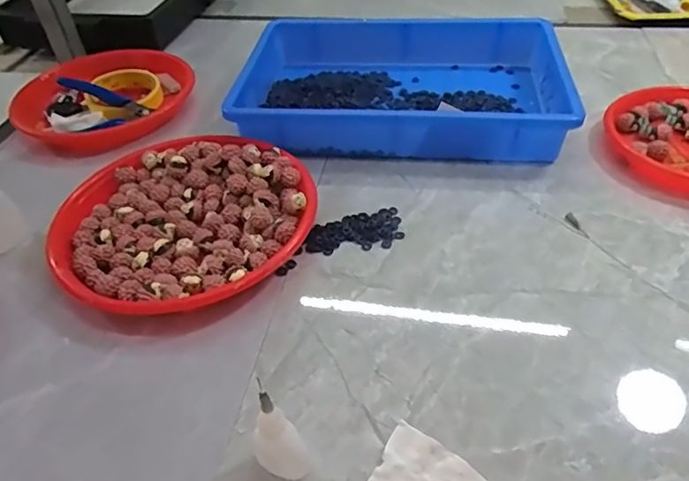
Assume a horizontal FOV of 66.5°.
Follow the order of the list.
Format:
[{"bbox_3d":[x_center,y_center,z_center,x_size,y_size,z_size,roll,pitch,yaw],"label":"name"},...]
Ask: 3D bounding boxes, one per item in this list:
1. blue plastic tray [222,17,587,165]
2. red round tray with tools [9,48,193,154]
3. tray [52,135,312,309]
[{"bbox_3d":[0.067,-0.186,0.626,0.355,0.067,0.243,2,44,8],"label":"blue plastic tray"},{"bbox_3d":[-0.305,-0.191,0.682,0.206,0.042,0.218,-3,43,3],"label":"red round tray with tools"},{"bbox_3d":[-0.147,-0.021,0.492,0.227,0.039,0.223,-3,43,3],"label":"tray"}]

